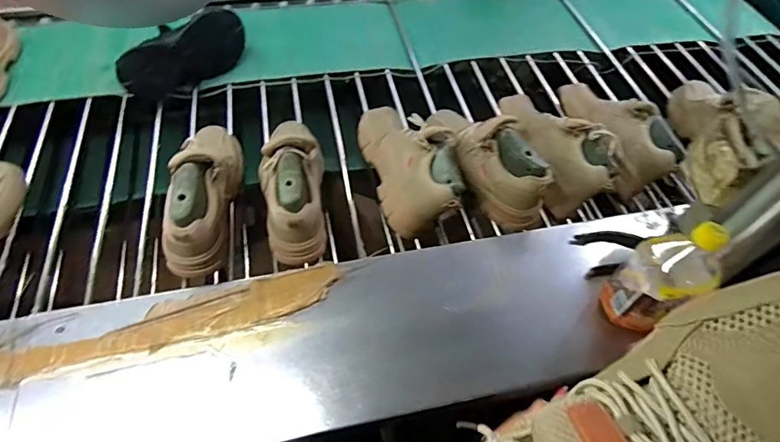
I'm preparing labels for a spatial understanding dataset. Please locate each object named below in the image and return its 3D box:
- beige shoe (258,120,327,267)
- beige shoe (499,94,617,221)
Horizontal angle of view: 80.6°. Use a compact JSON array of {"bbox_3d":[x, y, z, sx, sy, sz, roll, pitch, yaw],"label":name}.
[{"bbox_3d":[-0.159,-0.063,0.781,0.089,0.139,0.242,-4,55,-4],"label":"beige shoe"},{"bbox_3d":[0.322,-0.148,0.877,0.132,0.091,0.278,-9,55,-8],"label":"beige shoe"}]

